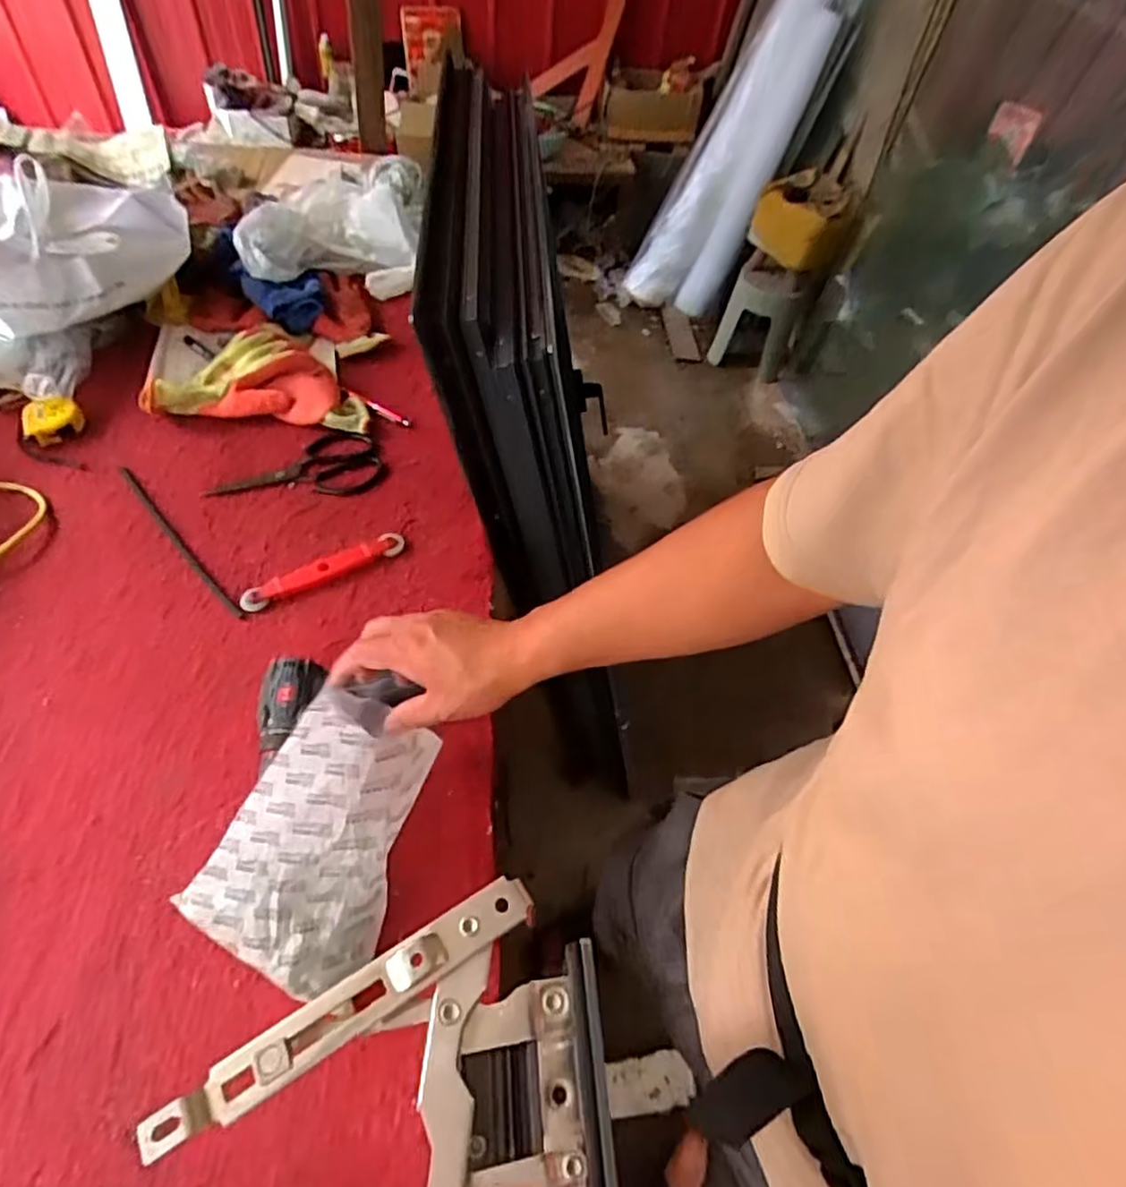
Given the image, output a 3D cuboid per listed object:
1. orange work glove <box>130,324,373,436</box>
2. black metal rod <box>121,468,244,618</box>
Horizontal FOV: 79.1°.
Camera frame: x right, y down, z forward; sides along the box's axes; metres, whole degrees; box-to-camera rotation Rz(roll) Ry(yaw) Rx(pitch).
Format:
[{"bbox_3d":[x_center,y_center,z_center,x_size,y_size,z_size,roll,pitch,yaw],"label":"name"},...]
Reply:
[{"bbox_3d":[-0.409,-0.305,0.956,0.292,0.046,0.176,4,54,0],"label":"orange work glove"},{"bbox_3d":[-0.461,-0.066,0.810,0.010,0.010,0.301,-36,63,-25],"label":"black metal rod"}]

